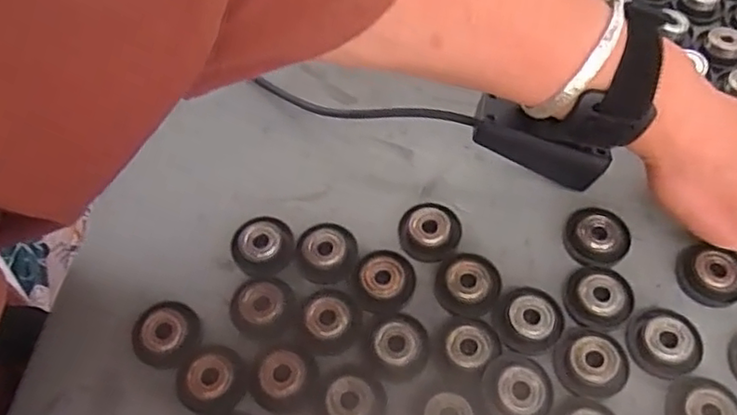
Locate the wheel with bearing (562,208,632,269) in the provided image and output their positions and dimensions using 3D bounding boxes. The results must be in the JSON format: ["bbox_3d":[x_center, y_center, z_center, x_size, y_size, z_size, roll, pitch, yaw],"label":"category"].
[{"bbox_3d":[0.118,0.015,0.327,0.032,0.008,0.032,-2,60,3],"label":"wheel with bearing"}]

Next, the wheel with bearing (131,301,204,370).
[{"bbox_3d":[-0.099,0.062,0.310,0.029,0.011,0.032,34,68,20],"label":"wheel with bearing"}]

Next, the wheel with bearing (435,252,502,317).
[{"bbox_3d":[0.050,0.038,0.316,0.031,0.006,0.032,-2,60,3],"label":"wheel with bearing"}]

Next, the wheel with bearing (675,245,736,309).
[{"bbox_3d":[0.171,0.034,0.313,0.032,0.008,0.027,33,67,20],"label":"wheel with bearing"}]

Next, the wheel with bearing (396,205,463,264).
[{"bbox_3d":[0.032,0.012,0.333,0.032,0.008,0.032,-2,60,3],"label":"wheel with bearing"}]

